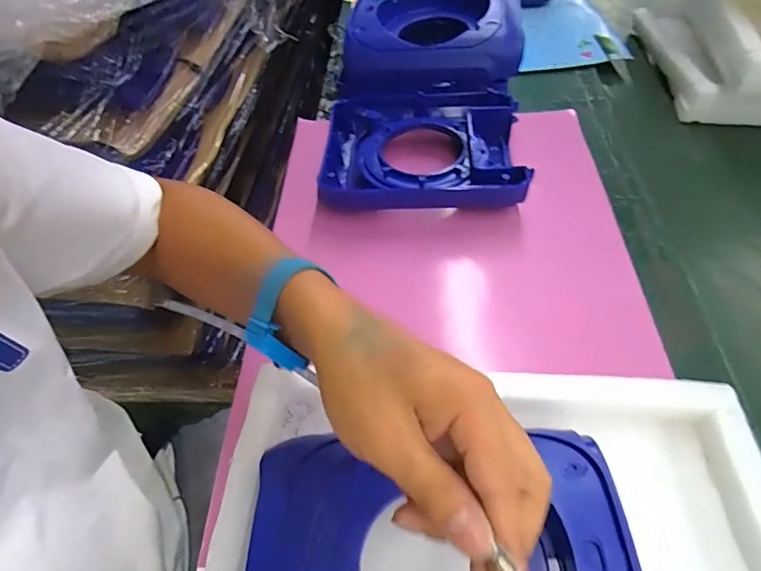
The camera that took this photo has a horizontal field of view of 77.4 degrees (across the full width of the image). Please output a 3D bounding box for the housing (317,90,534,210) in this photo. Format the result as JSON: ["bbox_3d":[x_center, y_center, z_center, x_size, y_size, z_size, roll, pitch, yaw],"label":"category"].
[{"bbox_3d":[0.044,-0.153,0.549,0.225,0.052,0.179,0,53,4],"label":"housing"}]

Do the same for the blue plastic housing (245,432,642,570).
[{"bbox_3d":[0.030,0.171,0.282,0.219,0.062,0.160,-2,53,3],"label":"blue plastic housing"}]

